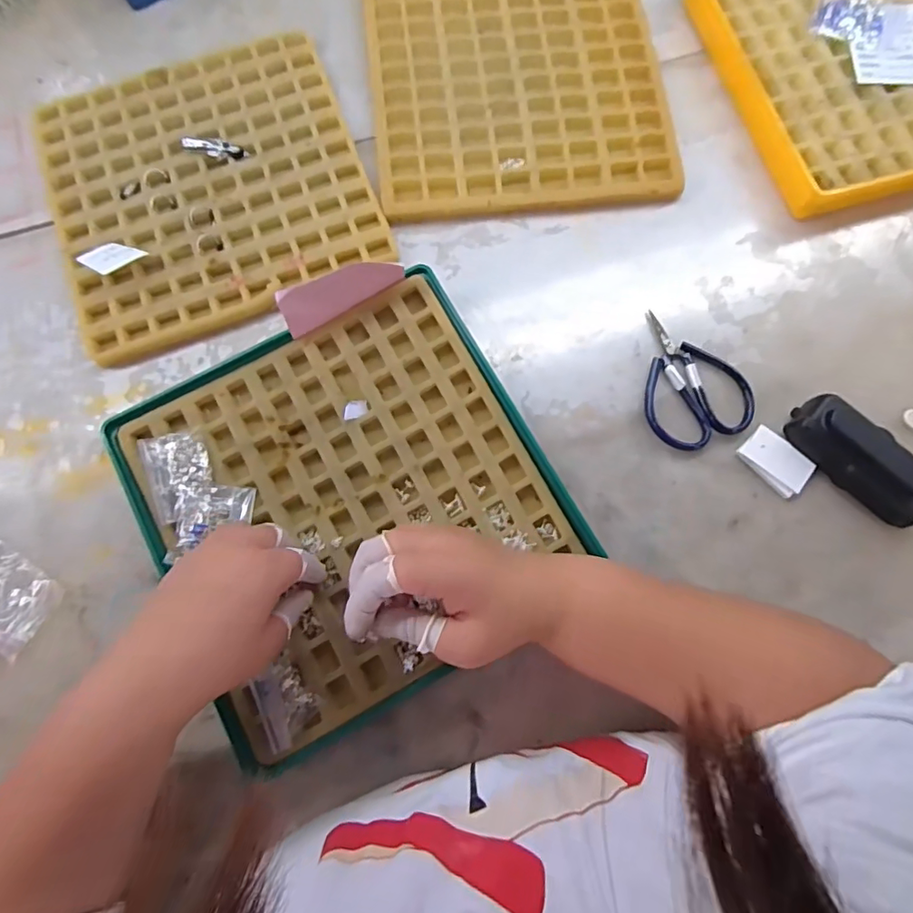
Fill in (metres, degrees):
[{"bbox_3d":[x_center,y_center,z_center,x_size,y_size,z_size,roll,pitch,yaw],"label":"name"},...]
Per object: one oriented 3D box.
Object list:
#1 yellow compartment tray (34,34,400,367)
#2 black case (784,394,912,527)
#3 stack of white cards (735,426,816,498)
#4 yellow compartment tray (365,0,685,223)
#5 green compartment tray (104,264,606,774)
[{"bbox_3d":[-0.215,-0.236,0.460,0.258,0.027,0.262,-20,77,-4],"label":"yellow compartment tray"},{"bbox_3d":[0.304,0.001,0.397,0.049,0.034,0.108,-43,80,-9],"label":"black case"},{"bbox_3d":[0.245,0.003,0.406,0.051,0.004,0.034,43,81,9],"label":"stack of white cards"},{"bbox_3d":[0.054,-0.343,0.490,0.257,0.015,0.267,-6,77,-1],"label":"yellow compartment tray"},{"bbox_3d":[-0.075,0.027,0.384,0.266,0.027,0.269,-30,78,-6],"label":"green compartment tray"}]

